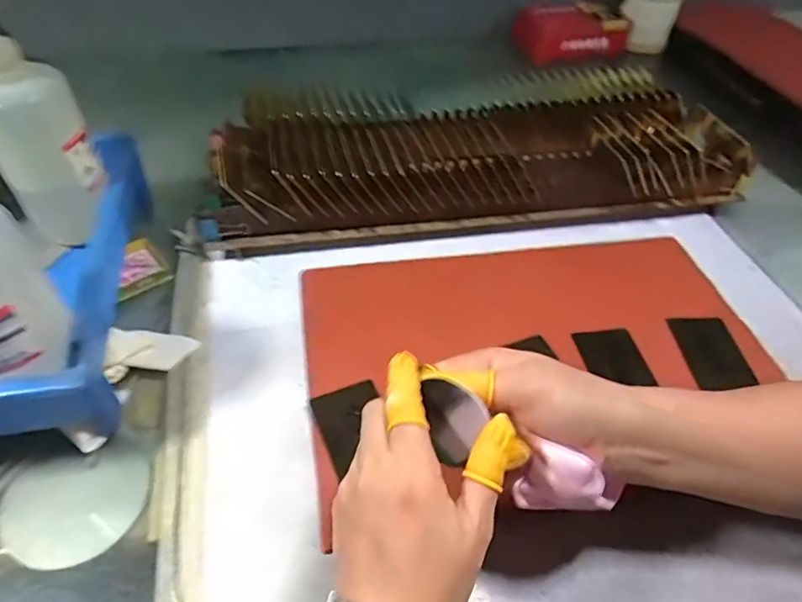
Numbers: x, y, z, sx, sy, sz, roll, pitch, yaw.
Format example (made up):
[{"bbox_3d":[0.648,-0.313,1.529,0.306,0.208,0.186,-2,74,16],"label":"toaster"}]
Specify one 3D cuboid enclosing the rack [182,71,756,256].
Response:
[{"bbox_3d":[0.078,-0.163,0.595,0.540,0.098,0.200,-7,48,-9],"label":"rack"}]

